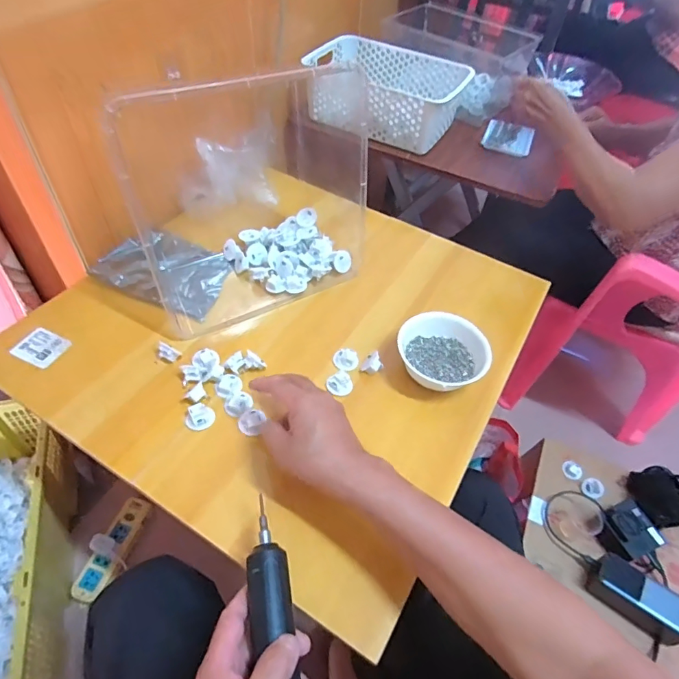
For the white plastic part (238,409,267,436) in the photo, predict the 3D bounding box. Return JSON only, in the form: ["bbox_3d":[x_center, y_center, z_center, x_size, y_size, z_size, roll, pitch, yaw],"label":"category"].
[{"bbox_3d":[-0.103,0.096,0.533,0.029,0.011,0.029,3,50,-4],"label":"white plastic part"}]

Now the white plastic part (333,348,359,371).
[{"bbox_3d":[0.008,0.027,0.610,0.032,0.017,0.029,11,50,3],"label":"white plastic part"}]

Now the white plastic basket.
[{"bbox_3d":[0.090,-0.513,0.960,0.305,0.115,0.205,23,52,12],"label":"white plastic basket"}]

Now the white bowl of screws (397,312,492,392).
[{"bbox_3d":[0.136,0.019,0.602,0.096,0.054,0.107,-10,52,-14],"label":"white bowl of screws"}]

